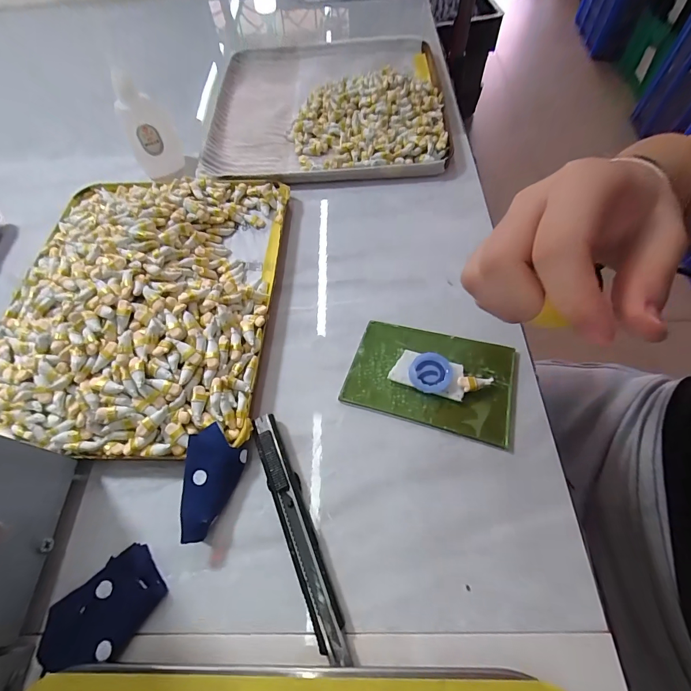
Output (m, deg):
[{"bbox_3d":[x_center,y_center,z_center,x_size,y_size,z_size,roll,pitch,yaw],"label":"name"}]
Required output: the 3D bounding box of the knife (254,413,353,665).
[{"bbox_3d":[-0.027,0.098,0.202,0.016,0.011,0.128,-21,62,-8],"label":"knife"}]

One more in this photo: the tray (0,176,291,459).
[{"bbox_3d":[-0.153,-0.044,0.268,0.192,0.036,0.237,1,62,3],"label":"tray"}]

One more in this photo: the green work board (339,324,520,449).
[{"bbox_3d":[0.056,0.019,0.239,0.102,0.008,0.065,14,64,11],"label":"green work board"}]

